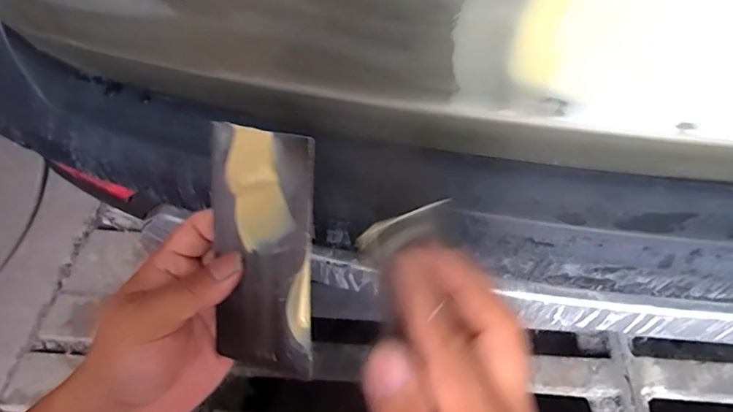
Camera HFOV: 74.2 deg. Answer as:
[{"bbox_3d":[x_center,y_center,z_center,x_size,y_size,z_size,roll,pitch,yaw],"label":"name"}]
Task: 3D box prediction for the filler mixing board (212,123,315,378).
[{"bbox_3d":[-0.060,0.024,0.267,0.072,0.134,0.010,1,3,32],"label":"filler mixing board"}]

